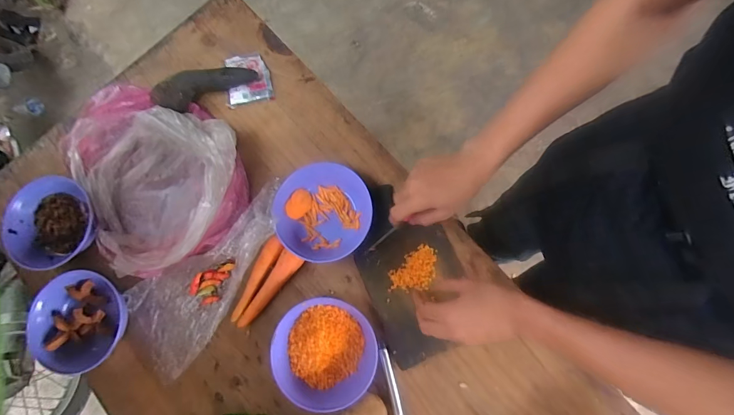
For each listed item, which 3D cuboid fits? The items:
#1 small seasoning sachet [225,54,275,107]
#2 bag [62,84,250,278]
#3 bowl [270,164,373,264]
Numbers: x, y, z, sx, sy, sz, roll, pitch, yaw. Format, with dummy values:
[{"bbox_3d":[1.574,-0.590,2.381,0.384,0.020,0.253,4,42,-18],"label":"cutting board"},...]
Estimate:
[{"bbox_3d":[-0.208,-0.229,0.645,0.076,0.012,0.093,-11,76,-2],"label":"small seasoning sachet"},{"bbox_3d":[-0.344,-0.074,0.589,0.251,0.094,0.322,-34,78,-7],"label":"bag"},{"bbox_3d":[-0.065,0.006,0.555,0.137,0.062,0.143,0,76,1],"label":"bowl"}]

